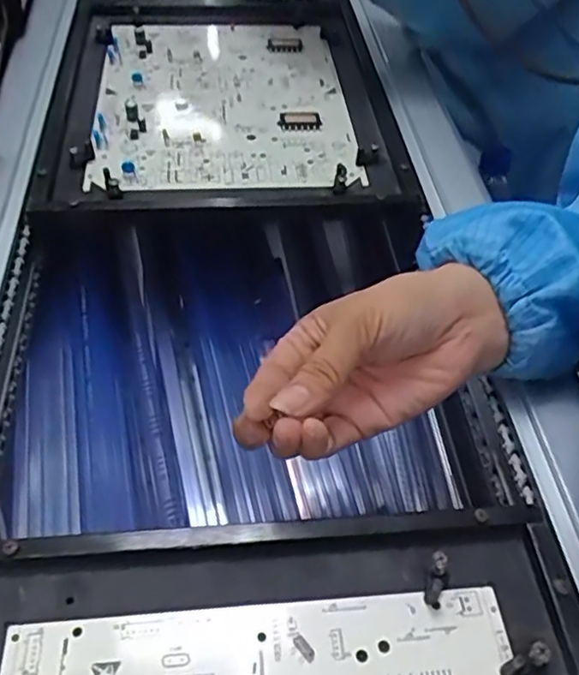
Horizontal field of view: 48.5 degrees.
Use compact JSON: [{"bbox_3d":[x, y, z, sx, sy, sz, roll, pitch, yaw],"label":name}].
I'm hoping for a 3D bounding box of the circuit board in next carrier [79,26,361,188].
[{"bbox_3d":[-0.053,-0.212,0.544,0.205,0.018,0.240,-1,51,-4],"label":"circuit board in next carrier"}]

